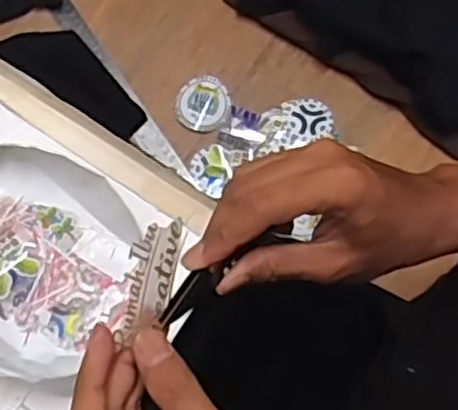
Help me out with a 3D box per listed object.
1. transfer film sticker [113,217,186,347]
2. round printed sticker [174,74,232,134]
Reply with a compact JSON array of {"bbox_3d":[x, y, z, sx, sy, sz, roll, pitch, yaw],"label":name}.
[{"bbox_3d":[-0.037,0.035,0.325,0.006,0.029,0.060,15,90,45],"label":"transfer film sticker"},{"bbox_3d":[-0.028,-0.112,0.772,0.060,0.005,0.065,0,78,-1],"label":"round printed sticker"}]

